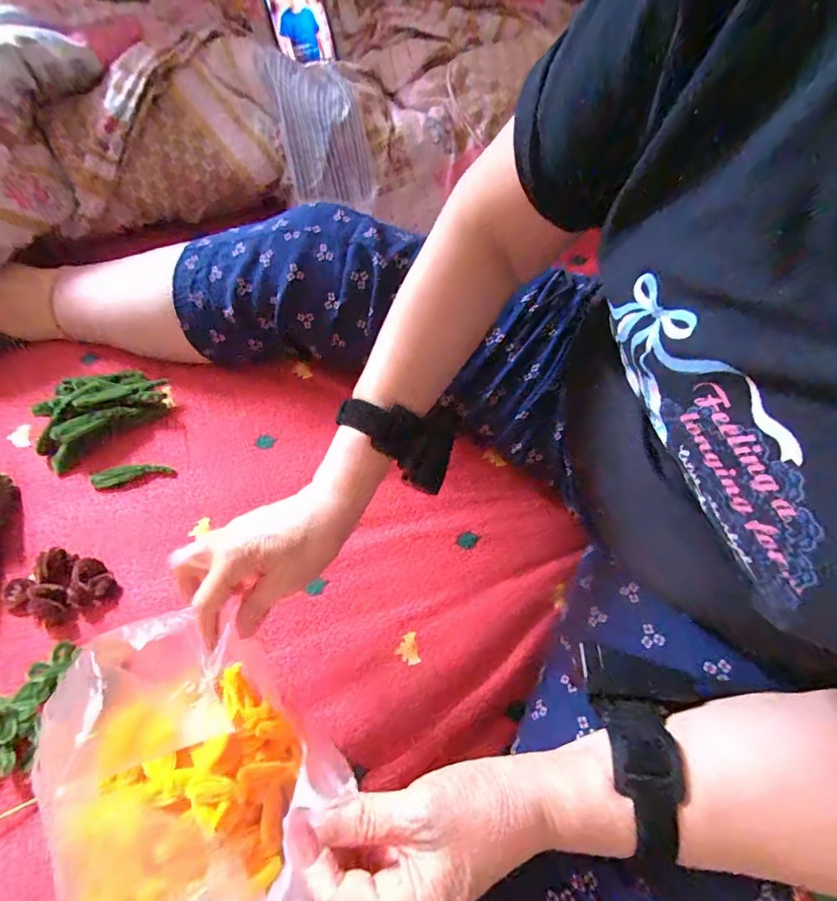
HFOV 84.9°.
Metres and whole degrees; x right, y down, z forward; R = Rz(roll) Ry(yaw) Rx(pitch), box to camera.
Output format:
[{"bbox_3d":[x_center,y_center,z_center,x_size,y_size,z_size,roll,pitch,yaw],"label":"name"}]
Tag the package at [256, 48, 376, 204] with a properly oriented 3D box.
[{"bbox_3d":[-0.112,-0.361,0.516,0.100,0.153,0.013,-2,35,18],"label":"package"}]

